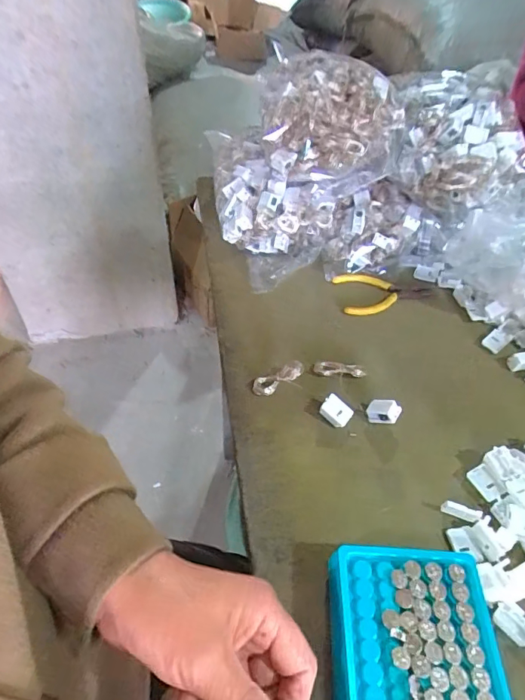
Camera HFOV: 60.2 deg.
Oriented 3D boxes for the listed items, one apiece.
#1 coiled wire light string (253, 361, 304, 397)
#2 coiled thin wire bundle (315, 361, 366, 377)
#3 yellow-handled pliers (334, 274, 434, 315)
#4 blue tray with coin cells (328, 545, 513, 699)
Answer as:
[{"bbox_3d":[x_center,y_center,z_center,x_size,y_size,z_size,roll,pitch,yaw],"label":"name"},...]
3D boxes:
[{"bbox_3d":[0.015,0.027,0.431,0.051,0.011,0.018,-29,51,8],"label":"coiled wire light string"},{"bbox_3d":[0.075,0.021,0.447,0.049,0.015,0.014,13,49,8],"label":"coiled thin wire bundle"},{"bbox_3d":[0.144,-0.069,0.530,0.112,0.012,0.056,-6,49,-8],"label":"yellow-handled pliers"},{"bbox_3d":[0.093,0.196,0.279,0.099,0.035,0.130,4,48,1],"label":"blue tray with coin cells"}]

